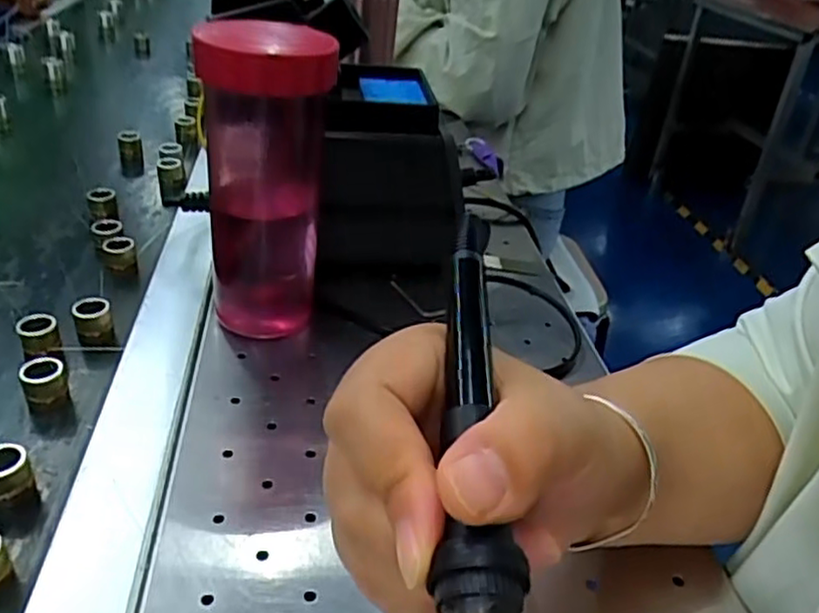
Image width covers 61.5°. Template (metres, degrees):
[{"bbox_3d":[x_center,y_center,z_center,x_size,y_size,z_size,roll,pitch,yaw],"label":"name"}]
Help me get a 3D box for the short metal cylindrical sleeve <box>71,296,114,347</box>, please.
[{"bbox_3d":[-0.186,0.009,0.406,0.019,0.025,0.022,-13,37,-27],"label":"short metal cylindrical sleeve"}]

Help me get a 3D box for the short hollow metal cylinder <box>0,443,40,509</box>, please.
[{"bbox_3d":[-0.175,0.074,0.299,0.019,0.024,0.016,-20,40,-35],"label":"short hollow metal cylinder"}]

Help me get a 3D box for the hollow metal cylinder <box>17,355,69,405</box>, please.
[{"bbox_3d":[-0.186,0.041,0.353,0.020,0.025,0.020,-17,38,-31],"label":"hollow metal cylinder"}]

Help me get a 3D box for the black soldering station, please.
[{"bbox_3d":[-0.009,-0.086,0.522,0.101,0.156,0.137,5,32,0],"label":"black soldering station"}]

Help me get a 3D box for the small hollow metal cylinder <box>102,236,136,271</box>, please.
[{"bbox_3d":[-0.201,-0.036,0.478,0.020,0.023,0.018,-13,37,-27],"label":"small hollow metal cylinder"}]

